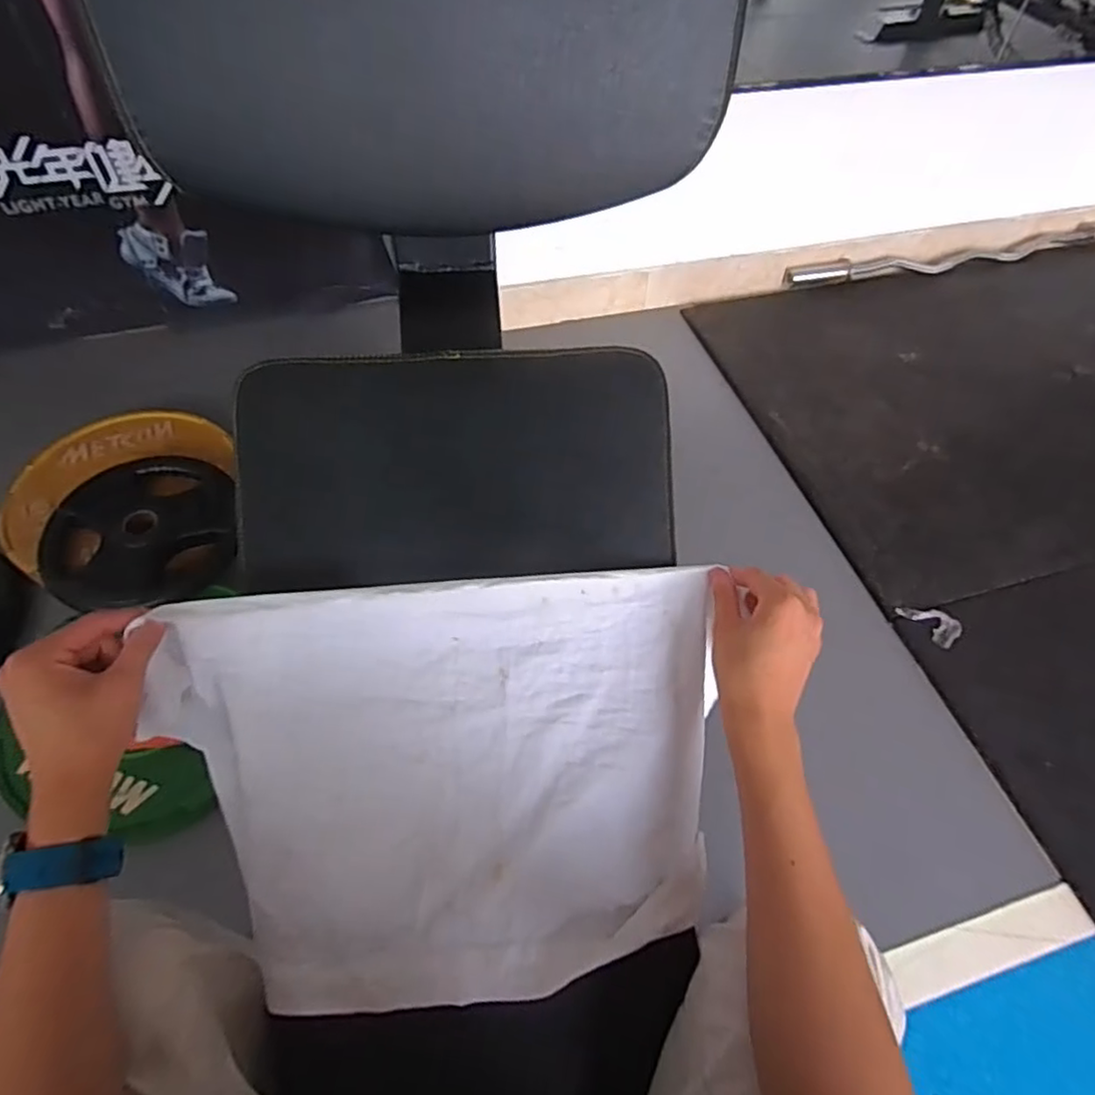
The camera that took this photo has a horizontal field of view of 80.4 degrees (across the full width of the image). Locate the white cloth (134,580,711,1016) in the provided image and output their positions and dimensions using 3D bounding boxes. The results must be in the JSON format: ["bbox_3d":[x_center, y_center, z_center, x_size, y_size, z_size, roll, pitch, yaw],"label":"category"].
[{"bbox_3d":[-0.076,0.185,0.504,0.426,0.042,0.307,-5,83,-4],"label":"white cloth"}]

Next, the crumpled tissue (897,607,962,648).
[{"bbox_3d":[0.723,0.139,1.226,0.063,0.013,0.107,-37,64,-25],"label":"crumpled tissue"}]

